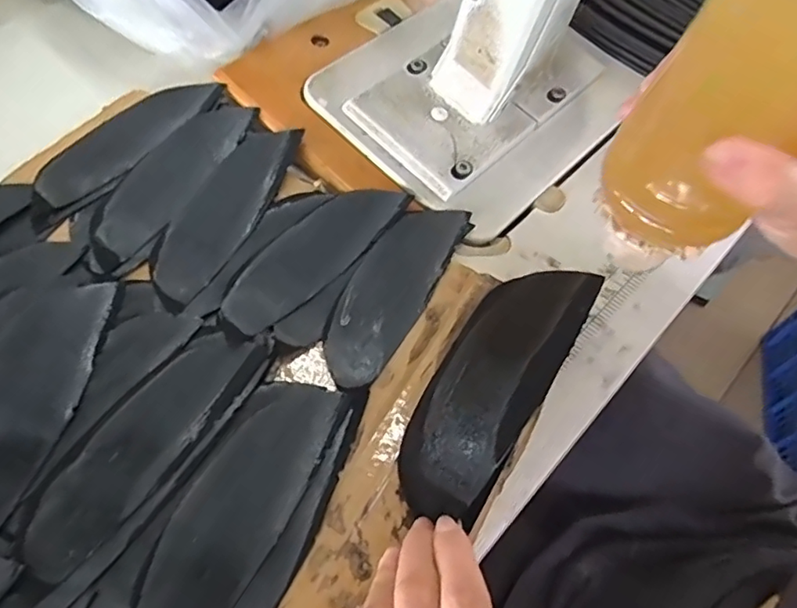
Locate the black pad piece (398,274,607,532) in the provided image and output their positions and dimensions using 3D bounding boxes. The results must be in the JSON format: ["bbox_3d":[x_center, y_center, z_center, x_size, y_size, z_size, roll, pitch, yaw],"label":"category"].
[{"bbox_3d":[0.048,0.035,0.287,0.051,0.014,0.144,30,64,16],"label":"black pad piece"}]

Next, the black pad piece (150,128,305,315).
[{"bbox_3d":[-0.110,-0.060,0.361,0.045,0.009,0.145,20,60,9],"label":"black pad piece"}]

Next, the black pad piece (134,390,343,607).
[{"bbox_3d":[-0.076,0.096,0.275,0.048,0.014,0.133,27,61,13],"label":"black pad piece"}]

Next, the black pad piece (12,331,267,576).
[{"bbox_3d":[-0.125,0.064,0.285,0.042,0.012,0.137,31,62,14],"label":"black pad piece"}]

